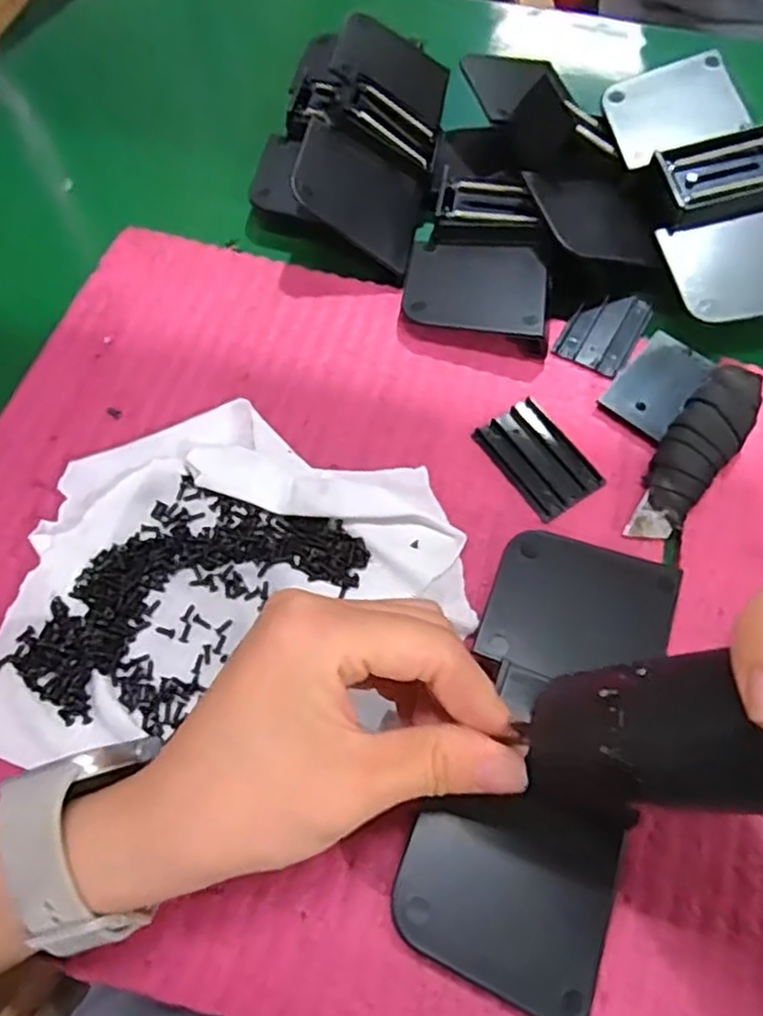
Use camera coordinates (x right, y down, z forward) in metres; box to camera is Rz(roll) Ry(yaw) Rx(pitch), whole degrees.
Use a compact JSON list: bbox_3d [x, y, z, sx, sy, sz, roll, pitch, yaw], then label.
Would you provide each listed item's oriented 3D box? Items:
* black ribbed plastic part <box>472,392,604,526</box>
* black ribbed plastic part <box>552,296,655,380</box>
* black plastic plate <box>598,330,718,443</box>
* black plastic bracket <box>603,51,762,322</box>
[{"bbox_3d":[0.073,-0.023,0.330,0.036,0.005,0.054,-32,69,-15],"label":"black ribbed plastic part"},{"bbox_3d":[0.113,-0.090,0.359,0.034,0.005,0.051,28,68,12],"label":"black ribbed plastic part"},{"bbox_3d":[0.133,-0.060,0.343,0.032,0.006,0.051,37,70,16],"label":"black plastic plate"},{"bbox_3d":[0.173,-0.164,0.373,0.079,0.037,0.163,-14,65,-7],"label":"black plastic bracket"}]

